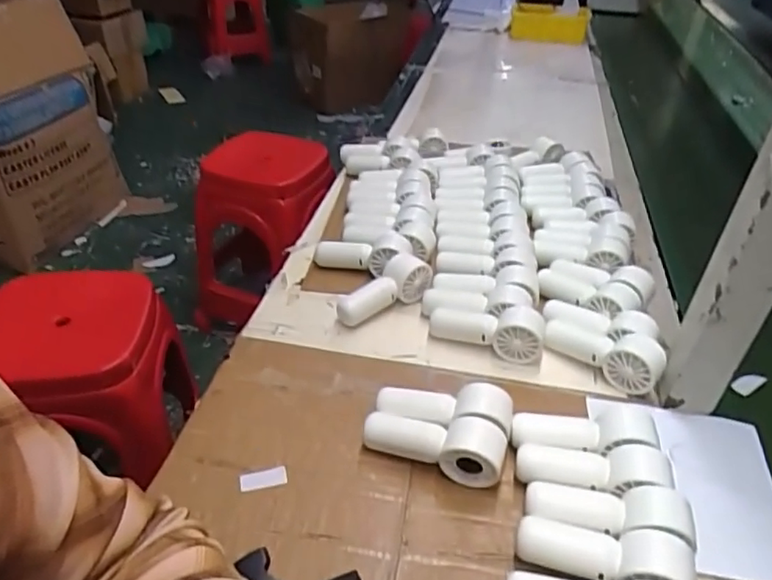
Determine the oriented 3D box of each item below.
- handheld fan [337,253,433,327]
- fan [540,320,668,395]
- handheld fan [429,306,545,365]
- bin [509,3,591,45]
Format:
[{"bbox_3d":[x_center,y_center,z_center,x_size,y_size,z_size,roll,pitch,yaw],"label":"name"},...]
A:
[{"bbox_3d":[-0.003,0.004,0.628,0.110,0.043,0.042,-30,45,-18],"label":"handheld fan"},{"bbox_3d":[0.204,0.058,0.556,0.108,0.045,0.033,26,44,28],"label":"fan"},{"bbox_3d":[0.099,0.036,0.580,0.108,0.041,0.040,10,38,9],"label":"handheld fan"},{"bbox_3d":[0.443,-0.718,1.597,0.209,0.070,0.118,10,38,10],"label":"bin"}]

